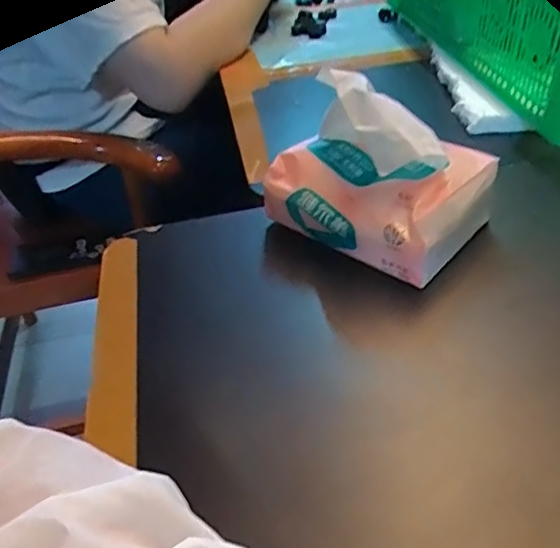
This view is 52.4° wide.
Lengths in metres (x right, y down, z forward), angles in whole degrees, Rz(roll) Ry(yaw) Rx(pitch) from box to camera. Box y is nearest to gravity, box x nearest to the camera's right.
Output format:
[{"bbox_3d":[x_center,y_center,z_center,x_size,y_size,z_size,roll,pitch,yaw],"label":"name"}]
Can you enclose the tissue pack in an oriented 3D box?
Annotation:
[{"bbox_3d":[0.060,-0.070,0.379,0.141,0.097,0.087,20,46,28],"label":"tissue pack"}]

